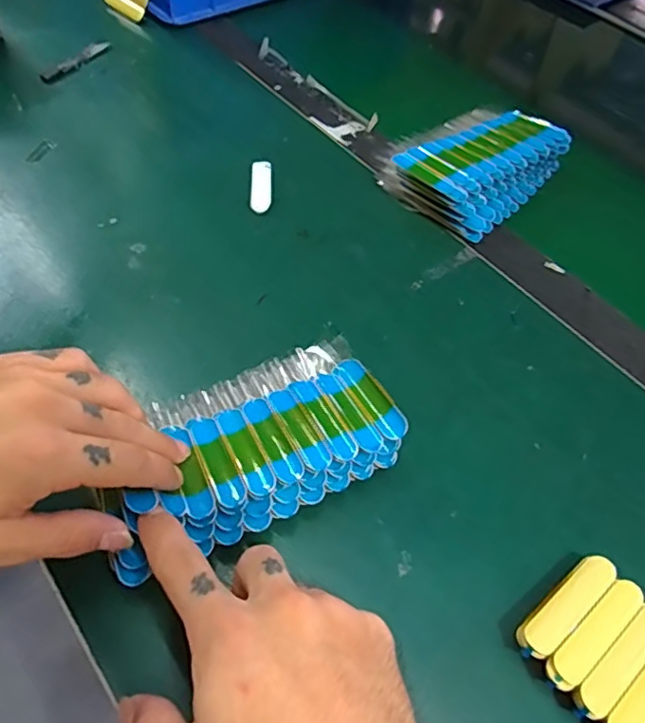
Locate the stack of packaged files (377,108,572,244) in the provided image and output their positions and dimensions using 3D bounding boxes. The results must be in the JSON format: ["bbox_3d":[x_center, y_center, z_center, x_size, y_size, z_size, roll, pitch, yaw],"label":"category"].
[{"bbox_3d":[0.130,-0.165,0.489,0.094,0.033,0.154,38,58,21],"label":"stack of packaged files"}]

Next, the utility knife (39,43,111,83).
[{"bbox_3d":[-0.230,-0.282,0.561,0.016,0.008,0.082,31,56,17],"label":"utility knife"}]

